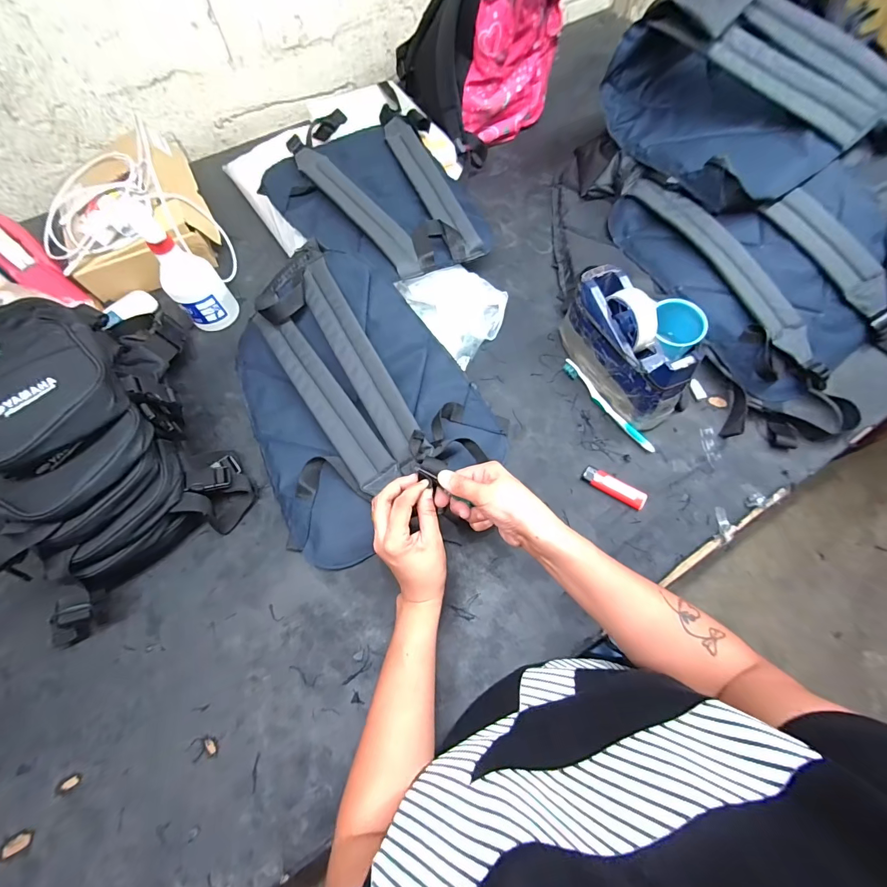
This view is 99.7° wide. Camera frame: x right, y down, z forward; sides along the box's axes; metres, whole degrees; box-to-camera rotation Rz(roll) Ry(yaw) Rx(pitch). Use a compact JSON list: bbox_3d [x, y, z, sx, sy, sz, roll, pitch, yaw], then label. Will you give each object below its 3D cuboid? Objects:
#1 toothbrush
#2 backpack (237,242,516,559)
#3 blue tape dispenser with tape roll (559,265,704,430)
[{"bbox_3d":[0.234,-0.056,0.543,0.015,0.015,0.176,-30,67,-11],"label":"toothbrush"},{"bbox_3d":[-0.142,-0.092,0.538,0.309,0.080,0.427,-32,69,-11],"label":"backpack"},{"bbox_3d":[0.244,-0.130,0.514,0.065,0.112,0.210,-22,66,-7],"label":"blue tape dispenser with tape roll"}]

